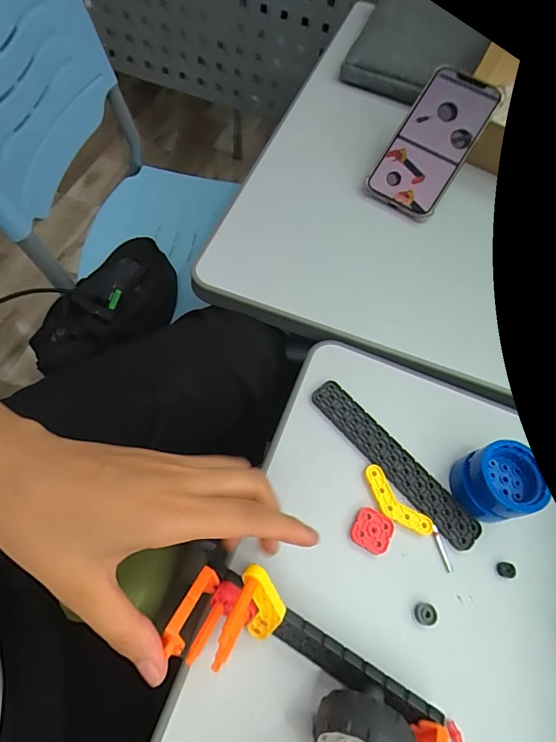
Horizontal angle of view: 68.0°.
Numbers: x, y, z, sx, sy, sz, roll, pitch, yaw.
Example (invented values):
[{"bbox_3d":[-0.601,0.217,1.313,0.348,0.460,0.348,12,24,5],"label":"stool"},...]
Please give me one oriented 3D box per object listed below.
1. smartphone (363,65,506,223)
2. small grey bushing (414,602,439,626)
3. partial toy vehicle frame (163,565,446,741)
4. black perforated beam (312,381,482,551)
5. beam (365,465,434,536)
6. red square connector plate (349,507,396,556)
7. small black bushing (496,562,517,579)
[{"bbox_3d":[0.171,-0.253,0.457,0.082,0.017,0.167,32,88,16],"label":"smartphone"},{"bbox_3d":[0.093,0.153,0.260,0.013,0.005,0.012,-8,63,-12],"label":"small grey bushing"},{"bbox_3d":[0.015,0.162,0.215,0.148,0.066,0.051,33,62,10],"label":"partial toy vehicle frame"},{"bbox_3d":[0.085,0.064,0.303,0.028,0.009,0.148,-35,72,-23],"label":"black perforated beam"},{"bbox_3d":[0.082,0.093,0.289,0.022,0.005,0.057,-37,73,-24],"label":"beam"},{"bbox_3d":[0.065,0.108,0.280,0.027,0.006,0.026,29,62,8],"label":"red square connector plate"},{"bbox_3d":[0.156,0.135,0.279,0.011,0.005,0.009,14,61,-1],"label":"small black bushing"}]

